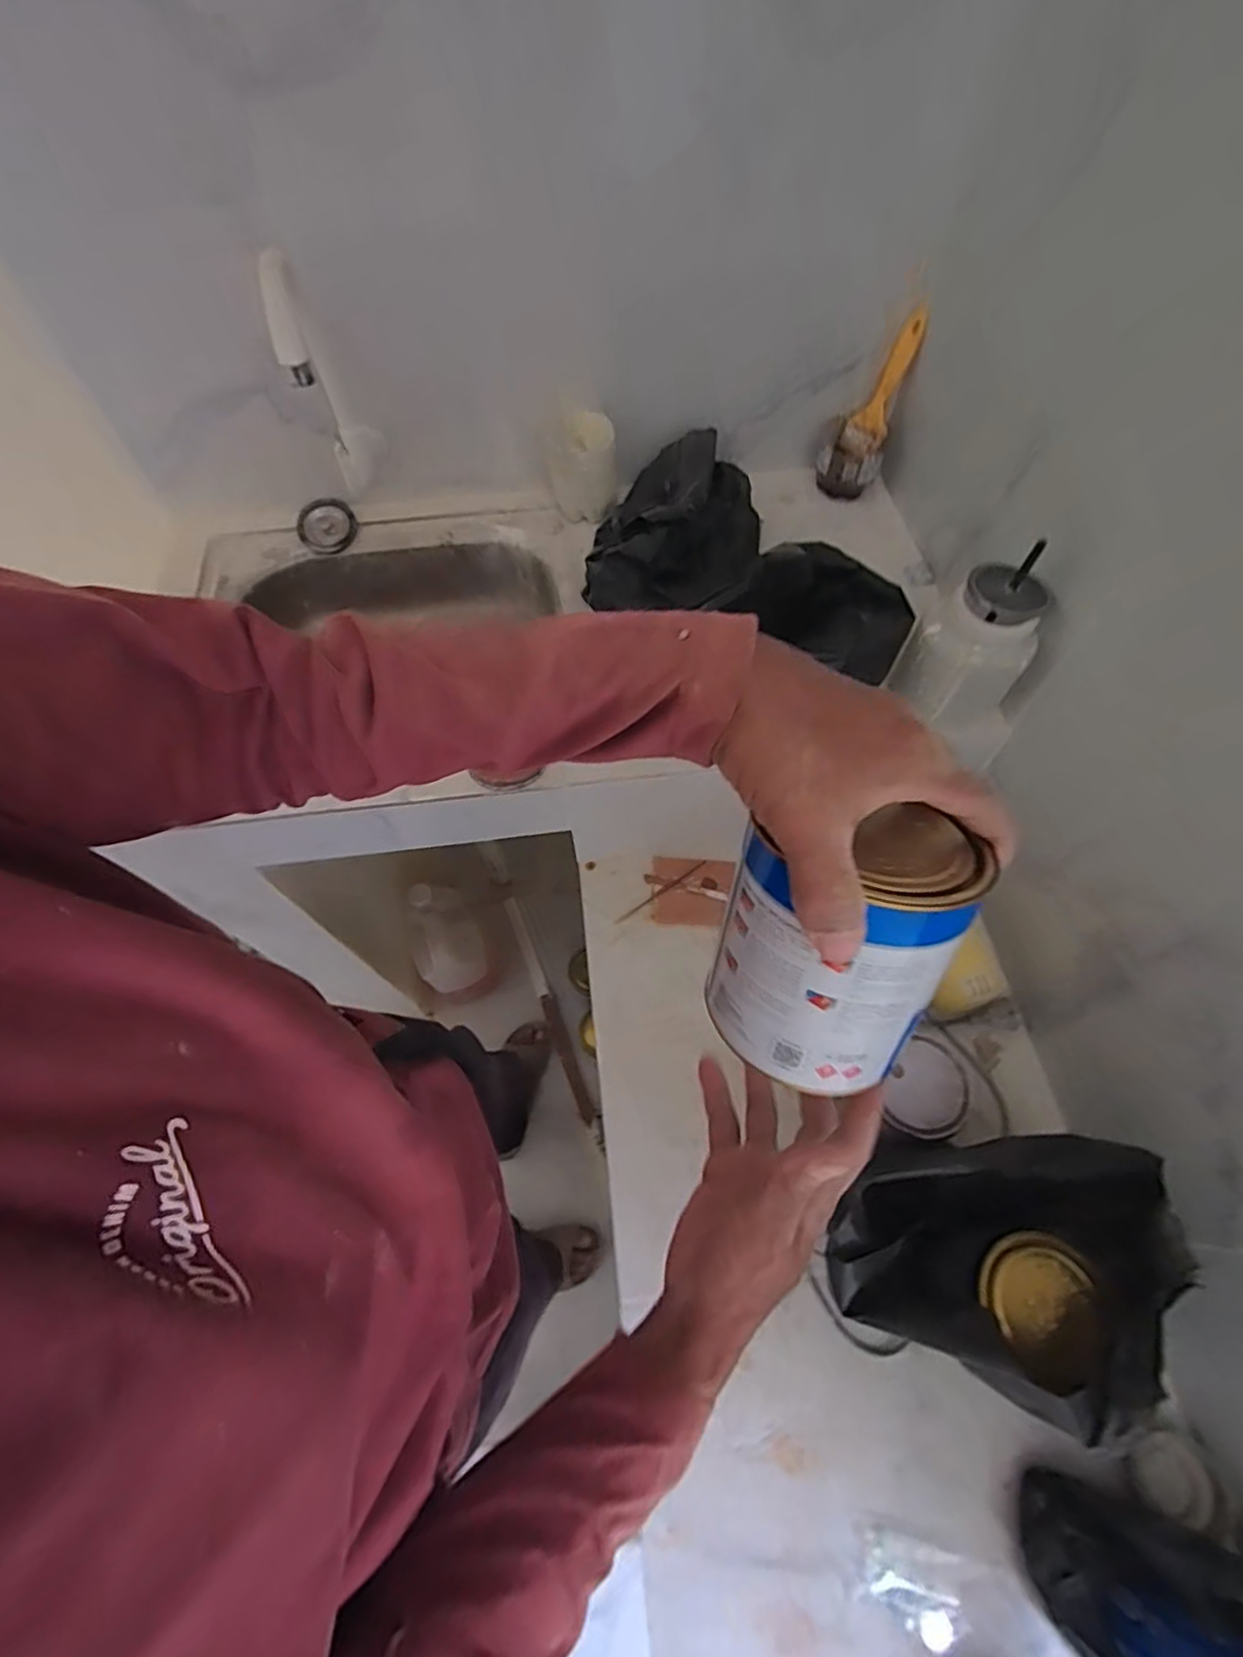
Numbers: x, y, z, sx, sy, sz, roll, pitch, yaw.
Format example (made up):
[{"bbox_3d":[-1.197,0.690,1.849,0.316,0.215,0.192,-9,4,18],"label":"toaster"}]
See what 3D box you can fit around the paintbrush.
[{"bbox_3d":[0.330,-0.552,0.848,0.087,0.215,0.047,35,32,17],"label":"paintbrush"}]

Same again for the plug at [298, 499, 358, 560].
[{"bbox_3d":[-0.410,-0.419,0.902,0.080,0.015,0.070,-17,102,-4],"label":"plug"}]

